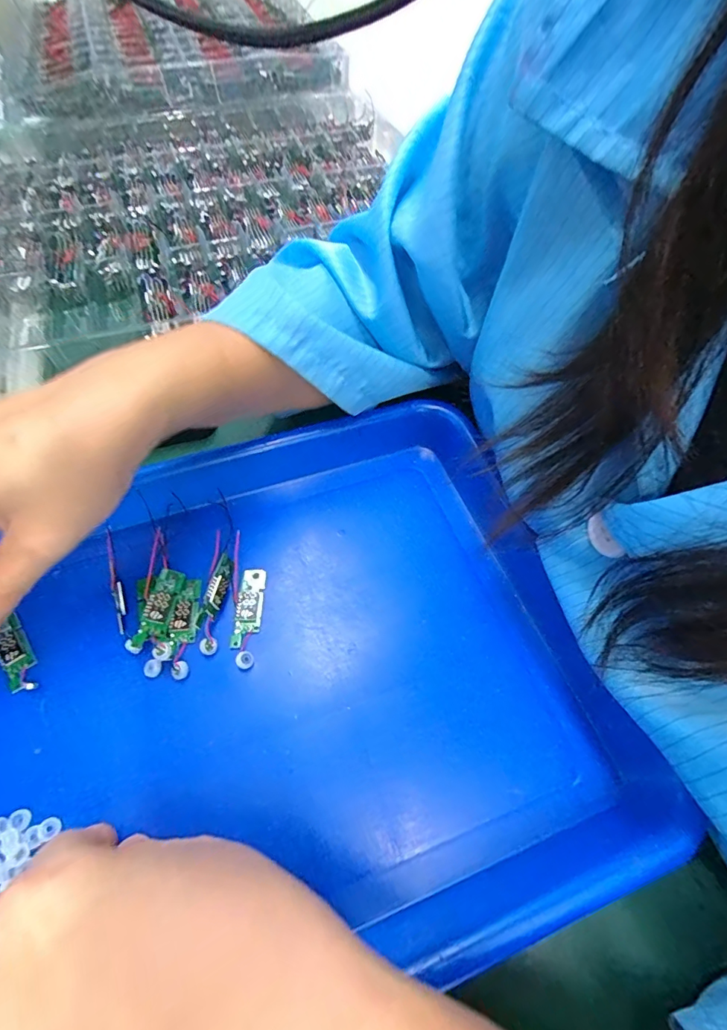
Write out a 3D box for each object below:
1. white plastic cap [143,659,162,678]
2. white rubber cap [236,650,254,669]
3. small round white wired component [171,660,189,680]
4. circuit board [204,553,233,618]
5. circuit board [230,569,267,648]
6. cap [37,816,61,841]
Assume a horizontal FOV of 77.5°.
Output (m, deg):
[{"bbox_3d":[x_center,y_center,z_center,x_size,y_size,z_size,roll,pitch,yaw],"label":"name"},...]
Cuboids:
[{"bbox_3d":[-0.100,0.073,0.215,0.008,0.007,0.008,-1,57,1],"label":"white plastic cap"},{"bbox_3d":[-0.056,0.069,0.216,0.008,0.006,0.008,-1,57,1],"label":"white rubber cap"},{"bbox_3d":[-0.086,0.074,0.214,0.008,0.007,0.008,-1,57,1],"label":"small round white wired component"},{"bbox_3d":[-0.074,0.036,0.232,0.007,0.012,0.033,6,57,5],"label":"circuit board"},{"bbox_3d":[-0.059,0.046,0.233,0.013,0.004,0.042,0,57,1],"label":"circuit board"},{"bbox_3d":[-0.126,0.125,0.181,0.008,0.004,0.008,-1,57,1],"label":"cap"}]

